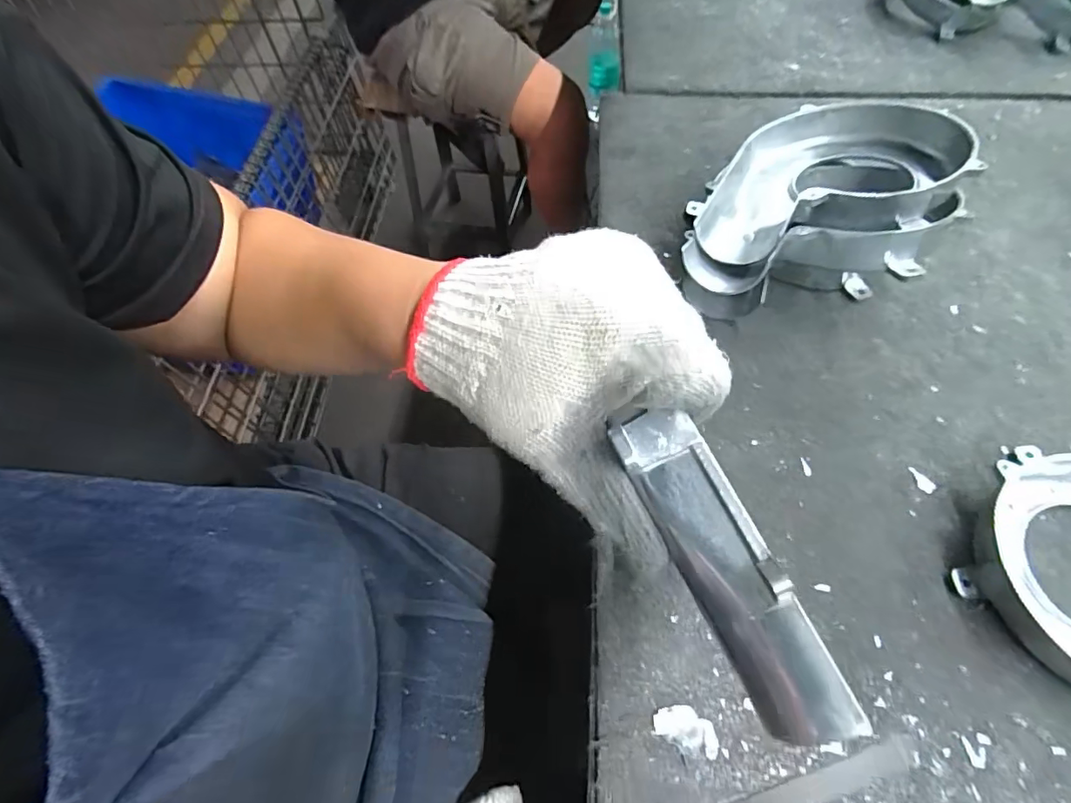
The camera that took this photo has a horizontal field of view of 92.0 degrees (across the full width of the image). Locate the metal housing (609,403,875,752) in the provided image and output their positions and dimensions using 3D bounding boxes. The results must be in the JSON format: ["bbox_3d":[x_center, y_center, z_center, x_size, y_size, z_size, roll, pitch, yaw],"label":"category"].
[{"bbox_3d":[0.068,0.061,0.187,0.029,0.029,0.121,-25,79,-12],"label":"metal housing"}]

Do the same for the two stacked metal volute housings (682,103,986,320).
[{"bbox_3d":[0.219,-0.146,0.404,0.153,0.085,0.221,33,66,19],"label":"two stacked metal volute housings"}]

